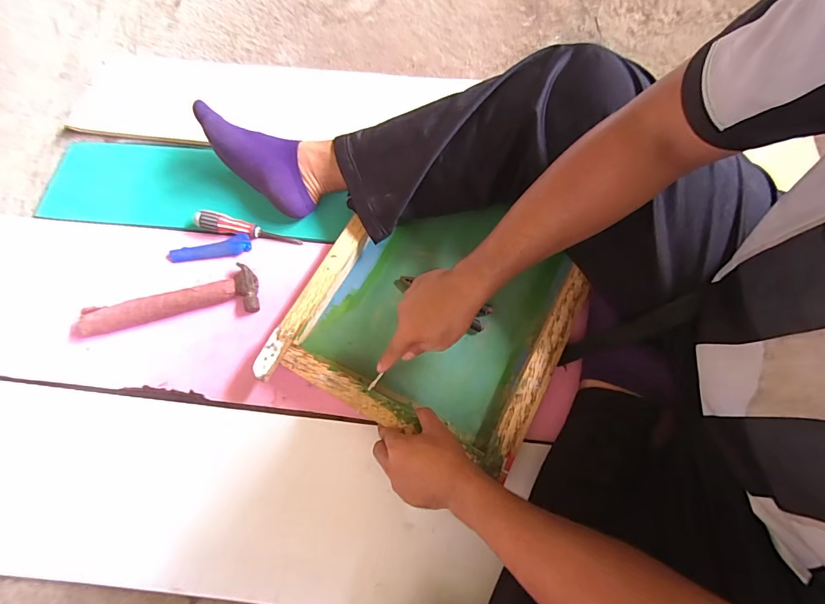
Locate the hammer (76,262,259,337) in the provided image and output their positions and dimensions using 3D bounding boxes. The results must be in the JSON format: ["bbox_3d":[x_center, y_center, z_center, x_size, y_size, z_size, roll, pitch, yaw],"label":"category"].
[{"bbox_3d":[-0.384,-0.003,0.617,0.275,0.036,0.077,-9,72,-2],"label":"hammer"}]

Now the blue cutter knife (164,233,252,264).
[{"bbox_3d":[-0.339,-0.085,0.655,0.140,0.013,0.032,-11,72,-3],"label":"blue cutter knife"}]

